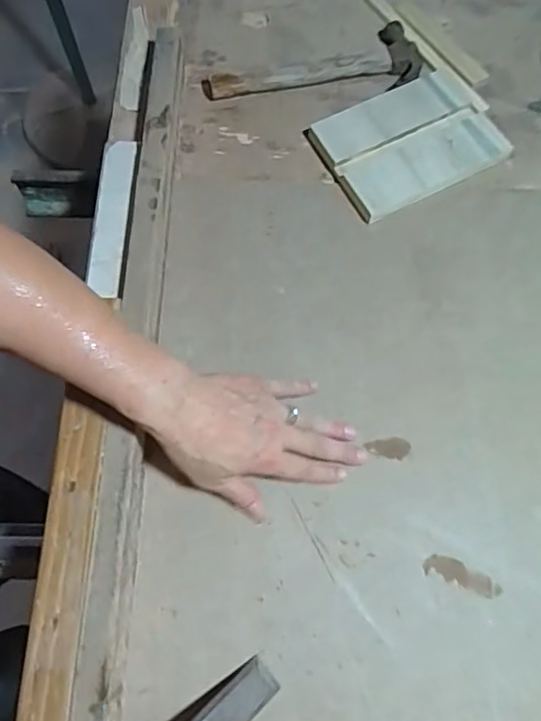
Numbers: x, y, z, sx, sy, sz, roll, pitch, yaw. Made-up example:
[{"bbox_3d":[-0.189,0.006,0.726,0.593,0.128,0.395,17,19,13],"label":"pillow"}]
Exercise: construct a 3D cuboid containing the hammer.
[{"bbox_3d":[0.051,-0.371,0.686,0.265,0.021,0.092,-5,69,-4],"label":"hammer"}]

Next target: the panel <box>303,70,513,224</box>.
[{"bbox_3d":[0.160,-0.255,0.642,0.199,0.022,0.142,-27,72,-12],"label":"panel"}]

